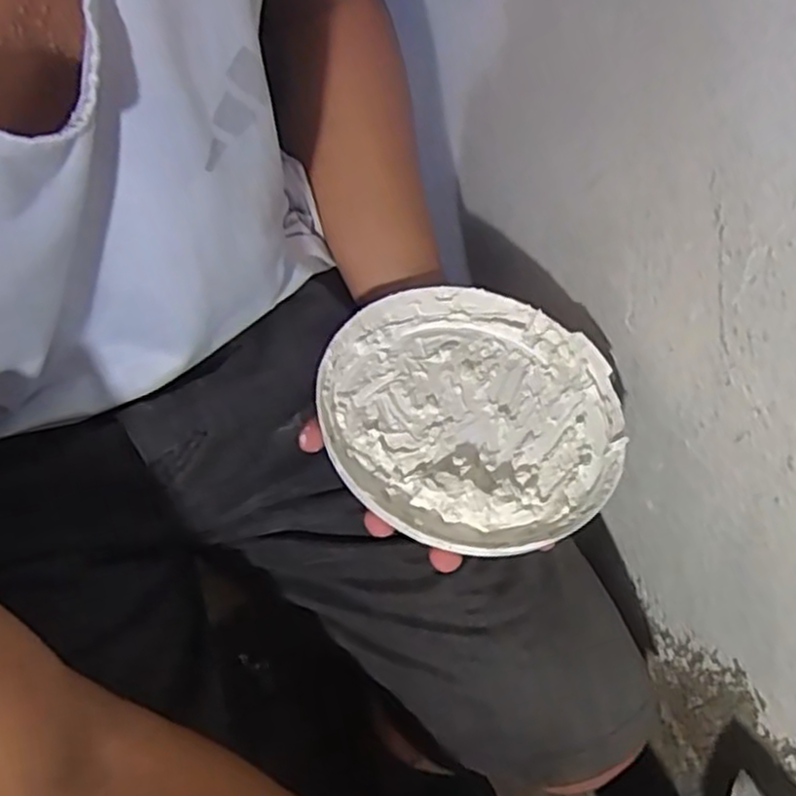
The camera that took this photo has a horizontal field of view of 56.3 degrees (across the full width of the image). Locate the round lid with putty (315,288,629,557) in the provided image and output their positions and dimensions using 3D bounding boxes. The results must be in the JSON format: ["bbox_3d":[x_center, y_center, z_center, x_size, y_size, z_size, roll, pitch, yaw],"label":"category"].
[{"bbox_3d":[0.043,0.006,0.423,0.168,0.014,0.170,6,53,-8],"label":"round lid with putty"}]

